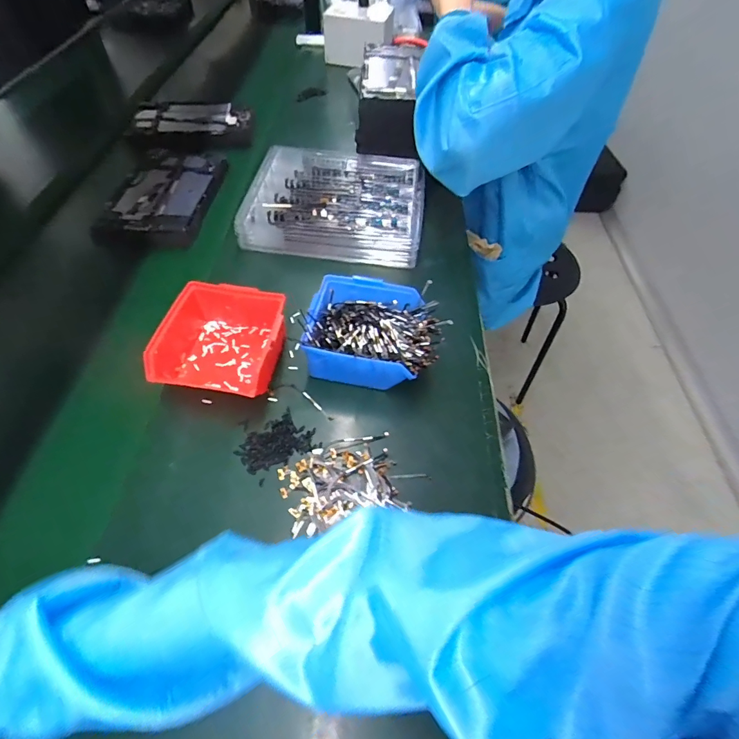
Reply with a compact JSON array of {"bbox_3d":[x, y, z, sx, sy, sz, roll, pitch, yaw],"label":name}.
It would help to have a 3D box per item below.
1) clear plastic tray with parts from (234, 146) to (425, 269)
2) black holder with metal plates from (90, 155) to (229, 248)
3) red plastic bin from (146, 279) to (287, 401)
[{"bbox_3d":[-0.053,-0.288,0.673,0.274,0.052,0.252,5,56,3],"label":"clear plastic tray with parts"},{"bbox_3d":[-0.345,-0.294,0.690,0.145,0.033,0.251,5,56,3],"label":"black holder with metal plates"},{"bbox_3d":[-0.175,-0.036,0.484,0.146,0.057,0.128,2,55,1],"label":"red plastic bin"}]

